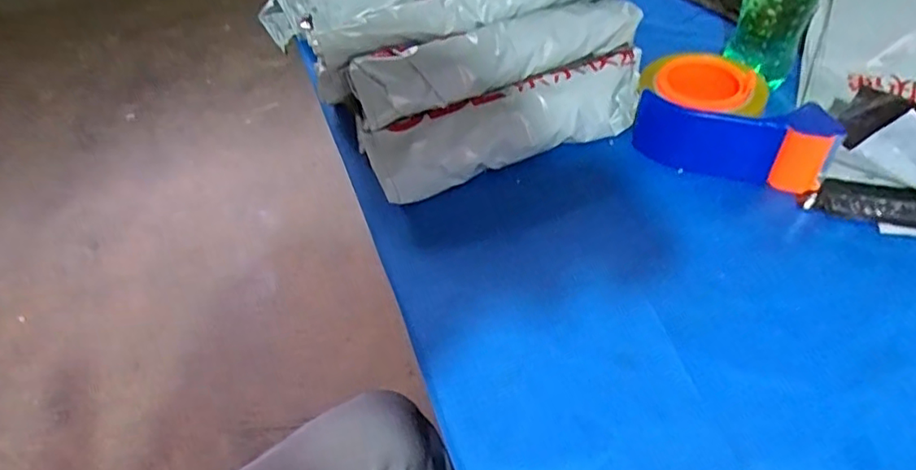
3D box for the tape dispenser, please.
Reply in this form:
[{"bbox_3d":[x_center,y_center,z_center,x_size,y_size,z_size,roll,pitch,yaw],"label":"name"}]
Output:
[{"bbox_3d":[0.233,-0.098,0.514,0.162,0.059,0.095,22,55,23],"label":"tape dispenser"}]

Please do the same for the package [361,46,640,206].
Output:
[{"bbox_3d":[0.050,-0.093,0.526,0.258,0.055,0.058,-19,50,-9],"label":"package"}]

